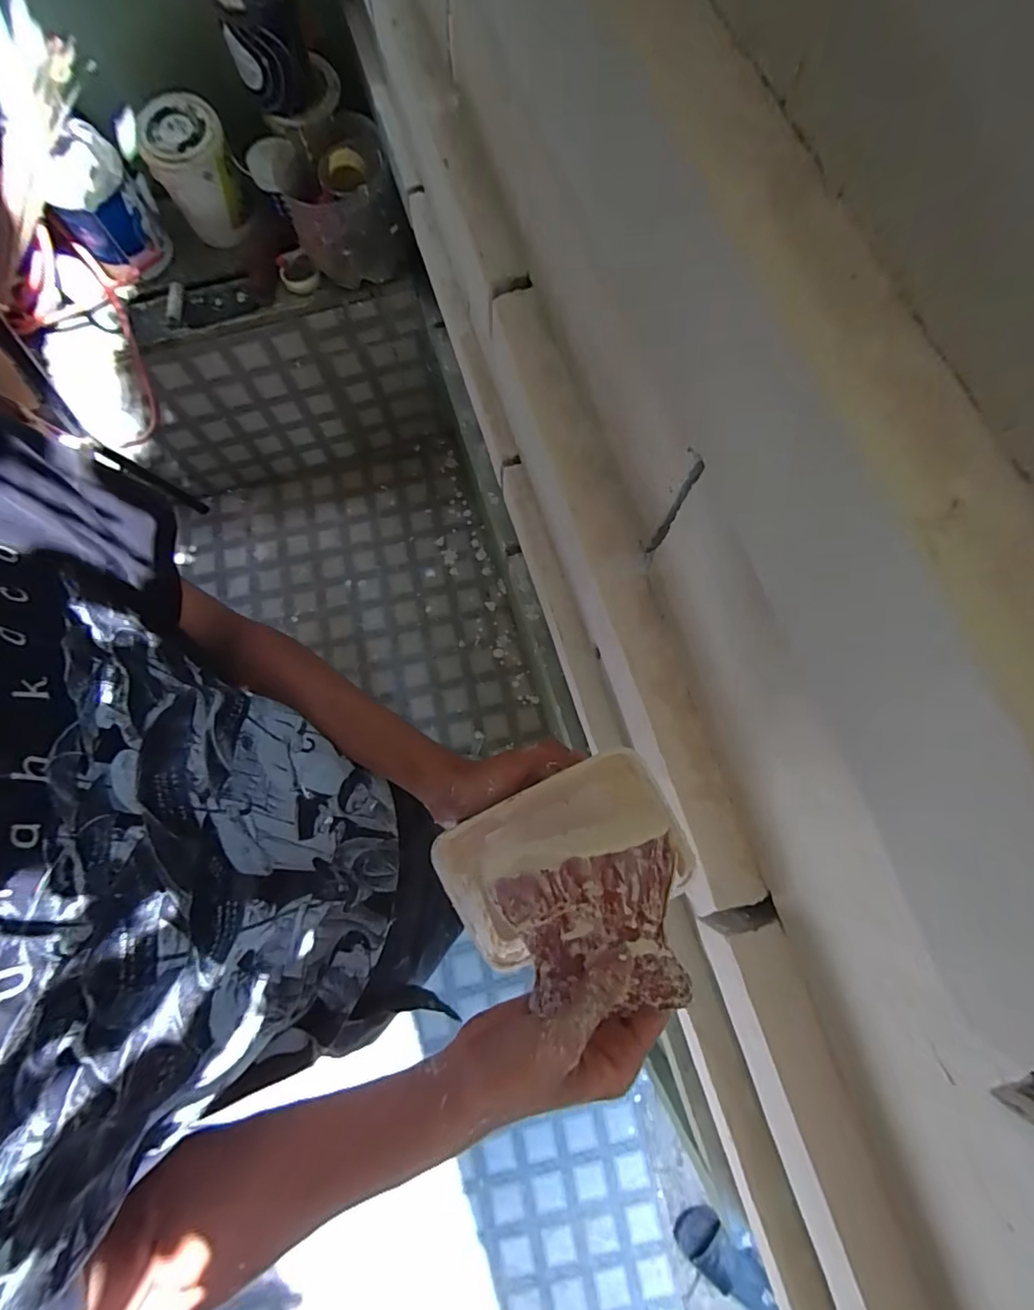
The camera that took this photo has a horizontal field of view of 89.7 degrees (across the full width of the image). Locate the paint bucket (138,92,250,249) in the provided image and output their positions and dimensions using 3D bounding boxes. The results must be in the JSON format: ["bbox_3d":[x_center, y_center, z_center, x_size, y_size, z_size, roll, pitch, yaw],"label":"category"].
[{"bbox_3d":[-0.689,-1.042,1.137,0.166,0.206,0.156,0,75,1],"label":"paint bucket"}]

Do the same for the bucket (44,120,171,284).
[{"bbox_3d":[-0.885,-0.961,1.114,0.169,0.211,0.169,-13,75,-2],"label":"bucket"}]

